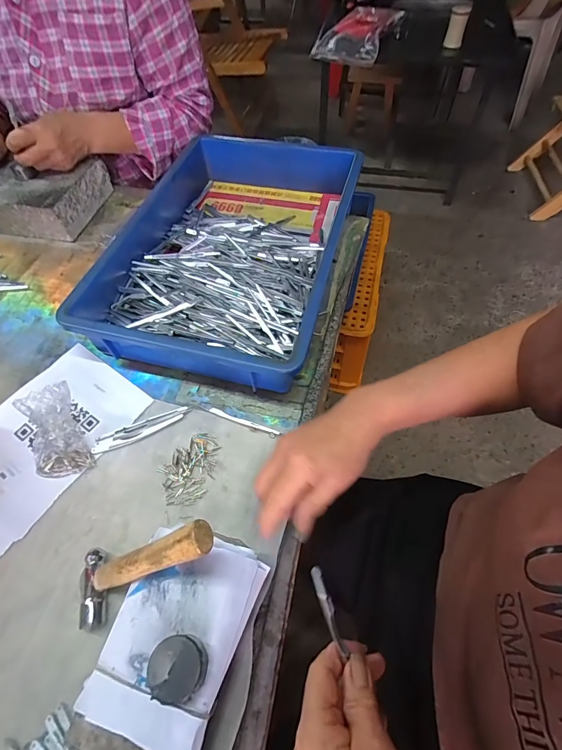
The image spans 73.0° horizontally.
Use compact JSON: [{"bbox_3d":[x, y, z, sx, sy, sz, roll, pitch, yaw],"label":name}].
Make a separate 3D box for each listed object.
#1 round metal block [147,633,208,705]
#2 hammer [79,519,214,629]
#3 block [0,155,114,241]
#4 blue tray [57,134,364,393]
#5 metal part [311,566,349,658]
[{"bbox_3d":[-0.073,0.209,0.272,0.038,0.022,0.038,0,57,0],"label":"round metal block"},{"bbox_3d":[-0.113,0.152,0.305,0.152,0.018,0.058,-34,54,26],"label":"hammer"},{"bbox_3d":[-0.441,-0.312,0.650,0.247,0.063,0.152,8,57,5],"label":"block"},{"bbox_3d":[-0.079,-0.187,0.548,0.308,0.087,0.428,13,58,9],"label":"blue tray"},{"bbox_3d":[0.033,0.165,0.266,0.008,0.004,0.062,-18,85,-11],"label":"metal part"}]

